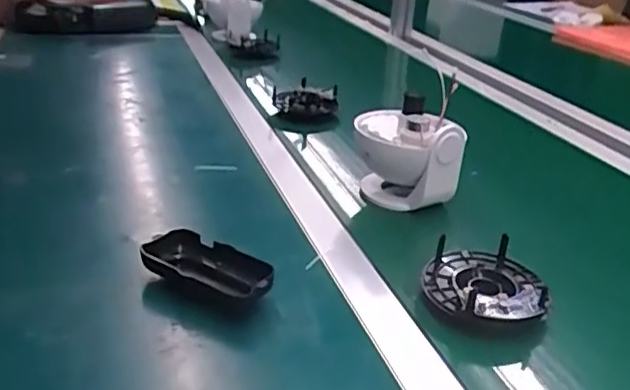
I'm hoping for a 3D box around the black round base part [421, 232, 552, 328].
[{"bbox_3d":[0.138,0.077,0.507,0.098,0.038,0.100,8,26,-4],"label":"black round base part"}]

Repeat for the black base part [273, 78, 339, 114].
[{"bbox_3d":[-0.017,-0.128,0.911,0.099,0.054,0.096,8,26,-3],"label":"black base part"}]

